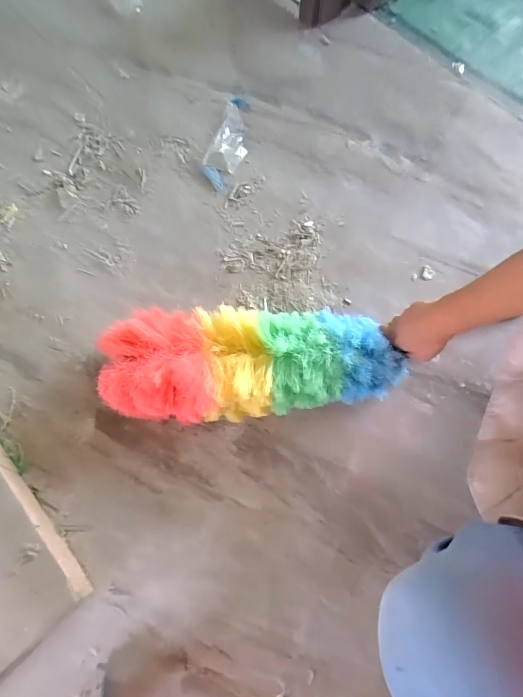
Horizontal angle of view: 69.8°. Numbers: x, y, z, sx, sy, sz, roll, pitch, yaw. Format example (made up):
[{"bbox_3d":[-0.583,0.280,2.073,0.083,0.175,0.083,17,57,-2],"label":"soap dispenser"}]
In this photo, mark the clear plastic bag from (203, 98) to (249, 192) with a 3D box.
[{"bbox_3d":[-0.060,-0.408,0.731,0.068,0.024,0.225,15,74,4],"label":"clear plastic bag"}]

